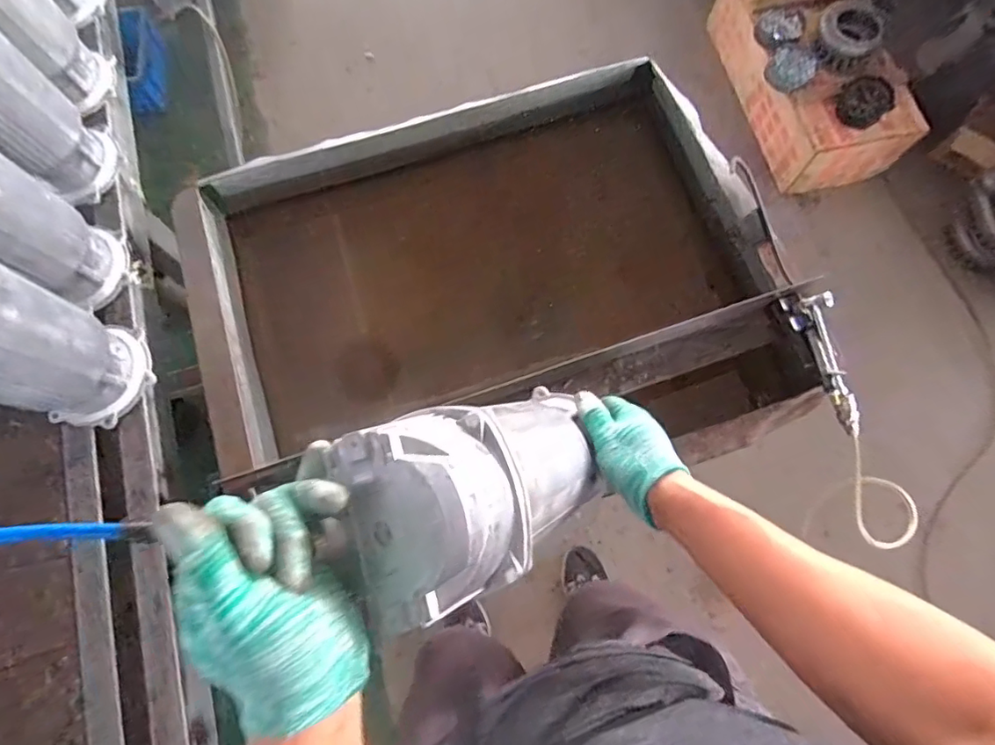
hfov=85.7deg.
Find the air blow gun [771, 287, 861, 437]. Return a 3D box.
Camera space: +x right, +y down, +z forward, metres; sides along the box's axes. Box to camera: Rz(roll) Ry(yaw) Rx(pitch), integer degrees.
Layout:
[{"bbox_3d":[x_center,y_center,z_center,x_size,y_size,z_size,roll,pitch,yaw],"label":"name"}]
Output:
[{"bbox_3d":[0.403,-0.015,0.654,0.045,0.062,0.189,-20,74,-5],"label":"air blow gun"}]

